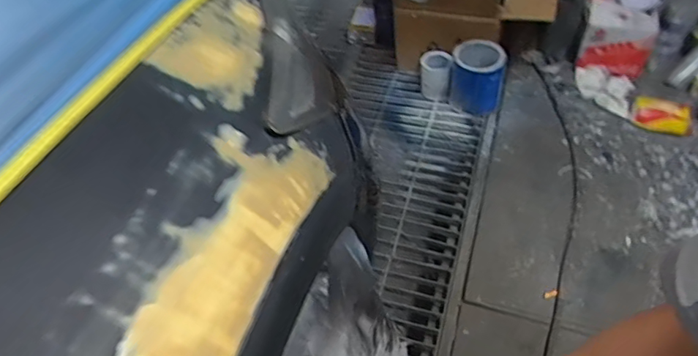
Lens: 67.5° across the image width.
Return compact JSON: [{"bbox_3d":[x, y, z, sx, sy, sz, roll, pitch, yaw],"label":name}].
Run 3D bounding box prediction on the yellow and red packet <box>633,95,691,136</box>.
[{"bbox_3d":[0.876,-0.172,1.463,0.143,0.025,0.093,21,91,23],"label":"yellow and red packet"}]

